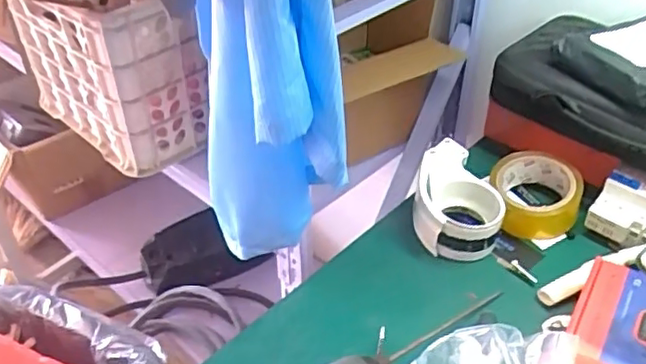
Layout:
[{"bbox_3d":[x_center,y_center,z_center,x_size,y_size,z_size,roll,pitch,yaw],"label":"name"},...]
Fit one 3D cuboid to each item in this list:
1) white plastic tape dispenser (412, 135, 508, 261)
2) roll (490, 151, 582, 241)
[{"bbox_3d":[0.153,0.018,0.738,0.093,0.057,0.144,3,39,4],"label":"white plastic tape dispenser"},{"bbox_3d":[0.247,0.012,0.744,0.098,0.055,0.099,0,39,0],"label":"roll"}]

